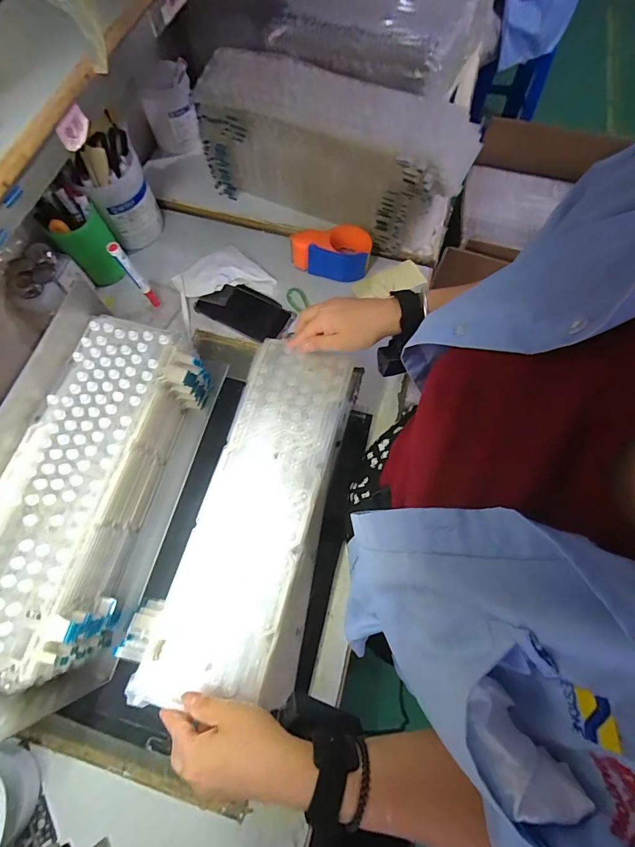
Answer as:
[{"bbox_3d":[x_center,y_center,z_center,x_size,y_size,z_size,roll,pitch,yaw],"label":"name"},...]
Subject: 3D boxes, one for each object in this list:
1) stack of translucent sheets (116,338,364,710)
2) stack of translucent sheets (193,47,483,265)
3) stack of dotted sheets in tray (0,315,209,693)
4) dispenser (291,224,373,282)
[{"bbox_3d":[-0.065,0.092,0.448,0.153,0.026,0.412,17,71,6],"label":"stack of translucent sheets"},{"bbox_3d":[0.027,-0.469,0.681,0.459,0.192,0.145,25,70,9],"label":"stack of translucent sheets"},{"bbox_3d":[-0.296,0.081,0.507,0.160,0.117,0.435,15,69,5],"label":"stack of dotted sheets in tray"},{"bbox_3d":[0.025,-0.312,0.684,0.140,0.059,0.079,6,69,2],"label":"dispenser"}]

